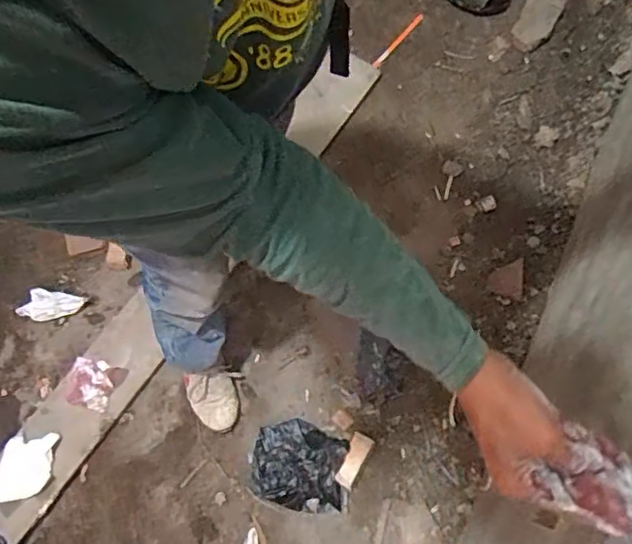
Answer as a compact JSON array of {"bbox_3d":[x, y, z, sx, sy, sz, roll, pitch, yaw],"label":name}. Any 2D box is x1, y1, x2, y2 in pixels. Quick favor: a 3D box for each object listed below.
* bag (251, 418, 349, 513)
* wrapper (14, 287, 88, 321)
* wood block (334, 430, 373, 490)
[{"bbox_3d":[-0.037,0.410,1.230,0.193,0.035,0.175,7,71,3],"label":"bag"},{"bbox_3d":[-0.620,0.082,1.358,0.136,0.041,0.073,9,71,4],"label":"wrapper"},{"bbox_3d":[0.081,0.397,1.219,0.050,0.032,0.114,25,73,9],"label":"wood block"}]

